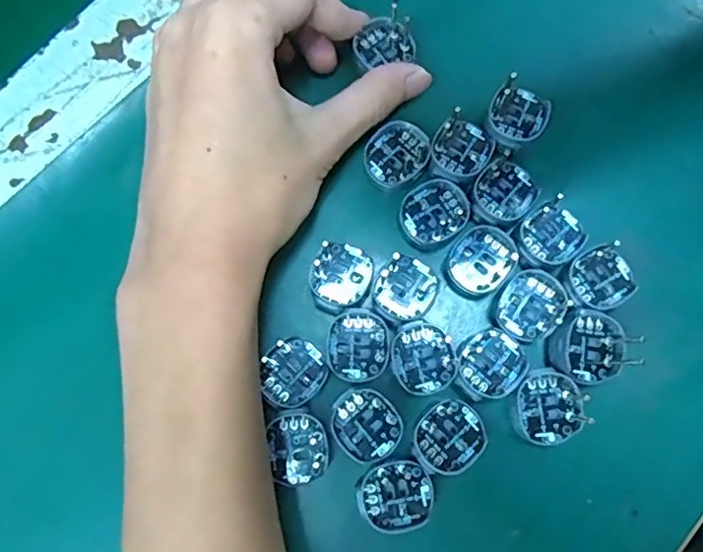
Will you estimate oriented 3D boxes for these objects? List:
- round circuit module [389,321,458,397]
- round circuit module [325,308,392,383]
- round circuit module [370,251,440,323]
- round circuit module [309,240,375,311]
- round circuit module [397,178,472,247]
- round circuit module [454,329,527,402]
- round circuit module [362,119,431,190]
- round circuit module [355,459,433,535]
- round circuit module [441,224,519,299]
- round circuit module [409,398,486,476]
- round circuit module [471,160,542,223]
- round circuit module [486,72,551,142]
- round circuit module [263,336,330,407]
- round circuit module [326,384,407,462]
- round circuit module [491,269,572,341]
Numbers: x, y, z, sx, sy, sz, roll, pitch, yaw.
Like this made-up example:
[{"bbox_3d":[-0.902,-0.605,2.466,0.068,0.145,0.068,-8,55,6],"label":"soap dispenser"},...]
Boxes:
[{"bbox_3d":[0.028,0.032,0.221,0.026,0.004,0.026,0,78,1],"label":"round circuit module"},{"bbox_3d":[0.003,0.027,0.223,0.024,0.004,0.028,9,78,3],"label":"round circuit module"},{"bbox_3d":[0.022,0.005,0.227,0.024,0.004,0.026,0,78,1],"label":"round circuit module"},{"bbox_3d":[-0.005,0.000,0.228,0.024,0.004,0.028,24,80,6],"label":"round circuit module"},{"bbox_3d":[0.034,-0.027,0.233,0.029,0.004,0.024,-37,80,-7],"label":"round circuit module"},{"bbox_3d":[0.054,0.035,0.221,0.025,0.006,0.028,36,81,8],"label":"round circuit module"},{"bbox_3d":[0.019,-0.052,0.239,0.025,0.004,0.029,33,81,7],"label":"round circuit module"},{"bbox_3d":[0.016,0.082,0.211,0.028,0.004,0.024,-8,78,-1],"label":"round circuit module"},{"bbox_3d":[0.053,-0.006,0.230,0.025,0.004,0.030,42,82,9],"label":"round circuit module"},{"bbox_3d":[0.037,0.061,0.215,0.025,0.004,0.028,37,81,8],"label":"round circuit module"},{"bbox_3d":[0.063,-0.034,0.236,0.024,0.004,0.028,33,81,7],"label":"round circuit module"},{"bbox_3d":[0.072,-0.070,0.242,0.024,0.004,0.028,33,81,7],"label":"round circuit module"},{"bbox_3d":[-0.023,0.037,0.220,0.023,0.004,0.026,35,81,8],"label":"round circuit module"},{"bbox_3d":[0.005,0.057,0.218,0.028,0.004,0.025,39,81,8],"label":"round circuit module"},{"bbox_3d":[0.072,0.012,0.225,0.025,0.004,0.028,36,81,8],"label":"round circuit module"}]

